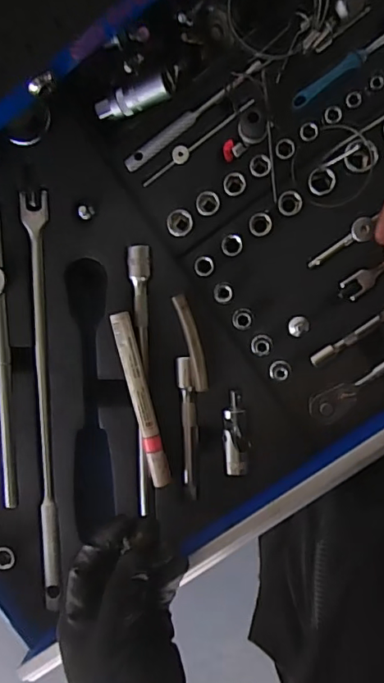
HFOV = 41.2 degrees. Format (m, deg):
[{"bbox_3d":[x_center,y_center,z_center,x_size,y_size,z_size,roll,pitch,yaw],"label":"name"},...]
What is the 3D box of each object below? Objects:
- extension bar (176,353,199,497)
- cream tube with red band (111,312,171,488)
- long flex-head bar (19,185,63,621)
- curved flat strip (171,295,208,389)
[{"bbox_3d":[-0.002,0.072,0.424,0.014,0.010,0.118,-3,96,5],"label":"extension bar"},{"bbox_3d":[-0.040,0.047,0.414,0.015,0.019,0.142,-13,95,6],"label":"cream tube with red band"},{"bbox_3d":[-0.125,0.057,0.429,0.021,0.021,0.350,0,96,4],"label":"long flex-head bar"},{"bbox_3d":[0.000,0.001,0.408,0.015,0.011,0.077,-11,95,6],"label":"curved flat strip"}]

